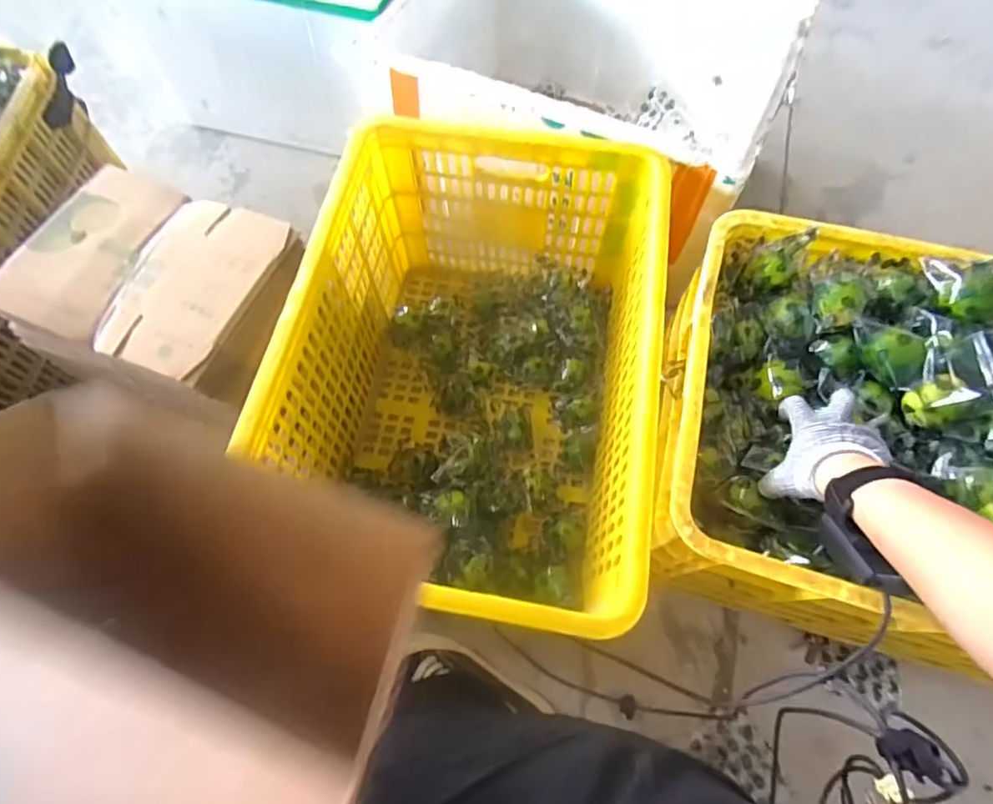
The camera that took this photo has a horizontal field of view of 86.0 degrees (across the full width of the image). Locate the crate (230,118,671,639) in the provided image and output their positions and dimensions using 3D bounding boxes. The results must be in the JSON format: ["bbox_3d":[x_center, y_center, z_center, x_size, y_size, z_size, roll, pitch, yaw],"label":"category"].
[{"bbox_3d":[-0.025,-0.032,0.719,0.409,0.310,0.587,6,67,2],"label":"crate"}]

